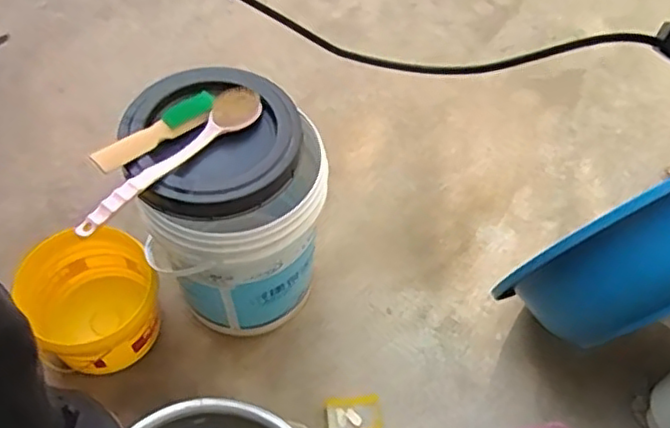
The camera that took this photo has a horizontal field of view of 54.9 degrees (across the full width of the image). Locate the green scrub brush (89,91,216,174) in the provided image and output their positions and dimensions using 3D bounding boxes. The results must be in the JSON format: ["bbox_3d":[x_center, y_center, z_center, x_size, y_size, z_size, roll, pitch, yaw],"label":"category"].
[{"bbox_3d":[-0.267,-0.124,0.964,0.204,0.023,0.052,-35,65,-26],"label":"green scrub brush"}]

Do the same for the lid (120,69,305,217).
[{"bbox_3d":[-0.188,-0.117,0.983,0.255,0.041,0.261,3,54,-4],"label":"lid"}]

